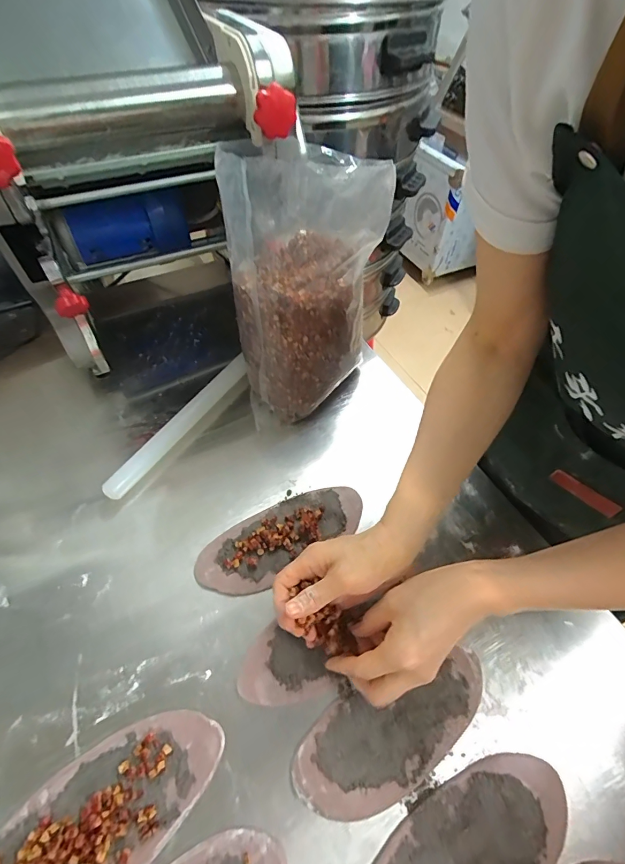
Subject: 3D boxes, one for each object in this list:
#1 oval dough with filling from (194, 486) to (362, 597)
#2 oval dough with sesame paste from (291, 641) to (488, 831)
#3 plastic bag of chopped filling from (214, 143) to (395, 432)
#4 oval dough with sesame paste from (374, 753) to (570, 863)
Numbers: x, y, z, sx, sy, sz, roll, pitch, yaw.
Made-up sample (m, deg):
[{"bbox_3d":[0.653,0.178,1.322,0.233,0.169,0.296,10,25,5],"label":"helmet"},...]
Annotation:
[{"bbox_3d":[-0.035,0.117,0.462,0.194,0.023,0.077,-27,58,-22],"label":"oval dough with filling"},{"bbox_3d":[0.075,0.263,0.359,0.189,0.006,0.078,-20,55,-17],"label":"oval dough with sesame paste"},{"bbox_3d":[-0.019,-0.180,0.507,0.150,0.288,0.188,28,56,18],"label":"plastic bag of chopped filling"},{"bbox_3d":[0.115,0.328,0.307,0.198,0.009,0.081,-25,57,-20],"label":"oval dough with sesame paste"}]

